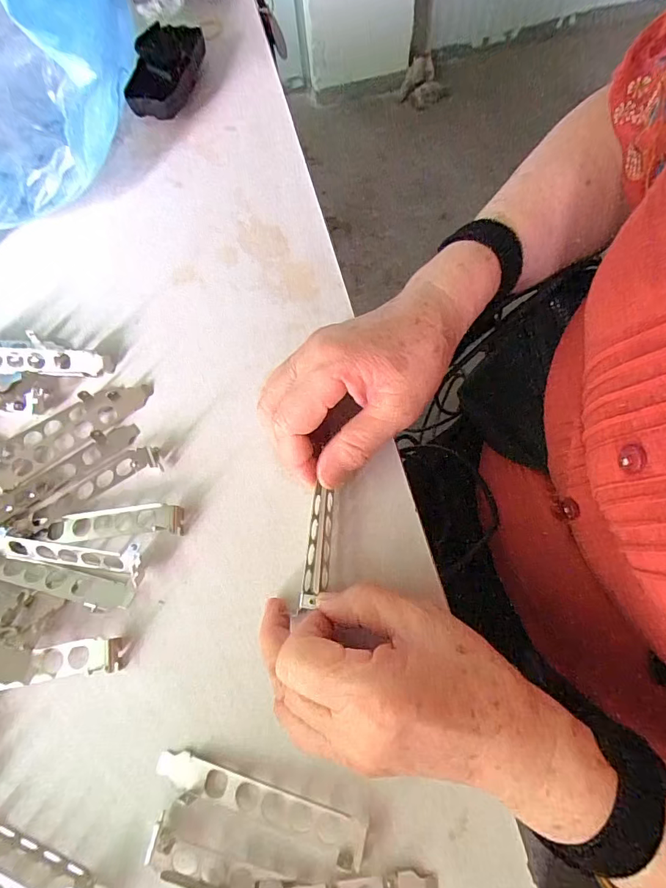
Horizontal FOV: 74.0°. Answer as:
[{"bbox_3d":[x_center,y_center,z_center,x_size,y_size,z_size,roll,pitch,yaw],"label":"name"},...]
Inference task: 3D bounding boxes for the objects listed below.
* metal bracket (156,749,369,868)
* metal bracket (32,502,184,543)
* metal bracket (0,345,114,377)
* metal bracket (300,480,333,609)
[{"bbox_3d":[-0.041,0.194,0.238,0.119,0.010,0.021,15,72,8],"label":"metal bracket"},{"bbox_3d":[-0.151,0.053,0.294,0.099,0.009,0.019,-4,70,1],"label":"metal bracket"},{"bbox_3d":[-0.233,-0.066,0.340,0.120,0.017,0.026,0,70,2],"label":"metal bracket"},{"bbox_3d":[-0.009,0.063,0.275,0.015,0.010,0.070,4,70,4],"label":"metal bracket"}]

